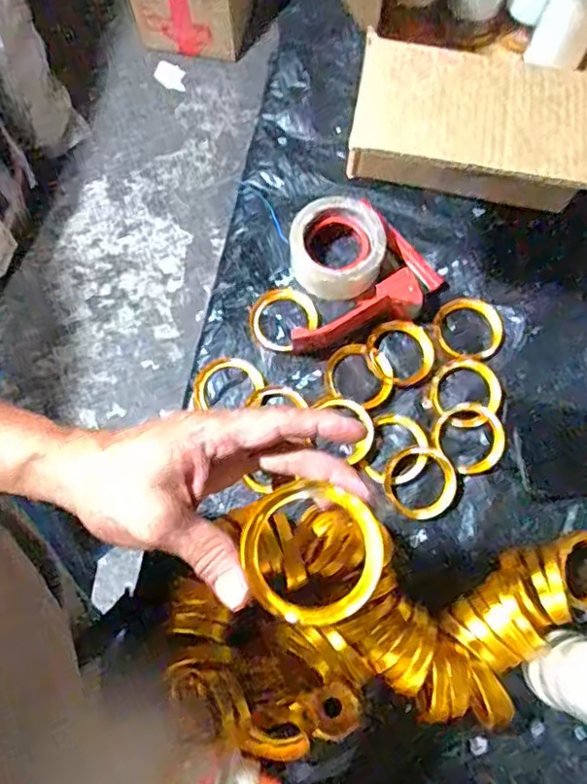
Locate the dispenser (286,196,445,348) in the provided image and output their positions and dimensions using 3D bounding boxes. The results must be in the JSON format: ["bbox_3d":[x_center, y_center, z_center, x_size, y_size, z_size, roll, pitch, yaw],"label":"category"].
[{"bbox_3d":[0.069,-0.138,0.673,0.175,0.053,0.147,-14,76,-4],"label":"dispenser"}]

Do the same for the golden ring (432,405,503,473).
[{"bbox_3d":[0.180,0.048,0.638,0.070,0.019,0.070,0,75,-1],"label":"golden ring"}]

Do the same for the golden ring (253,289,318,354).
[{"bbox_3d":[-0.012,-0.081,0.680,0.063,0.011,0.072,43,79,10],"label":"golden ring"}]

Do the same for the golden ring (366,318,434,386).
[{"bbox_3d":[0.117,-0.041,0.664,0.070,0.014,0.069,0,75,-1],"label":"golden ring"}]

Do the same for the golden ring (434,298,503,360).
[{"bbox_3d":[0.192,-0.070,0.674,0.070,0.006,0.070,0,75,-1],"label":"golden ring"}]

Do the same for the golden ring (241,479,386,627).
[{"bbox_3d":[0.009,0.085,0.325,0.073,0.013,0.070,0,75,-1],"label":"golden ring"}]

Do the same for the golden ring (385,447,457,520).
[{"bbox_3d":[0.128,0.092,0.626,0.069,0.019,0.071,0,75,-1],"label":"golden ring"}]

